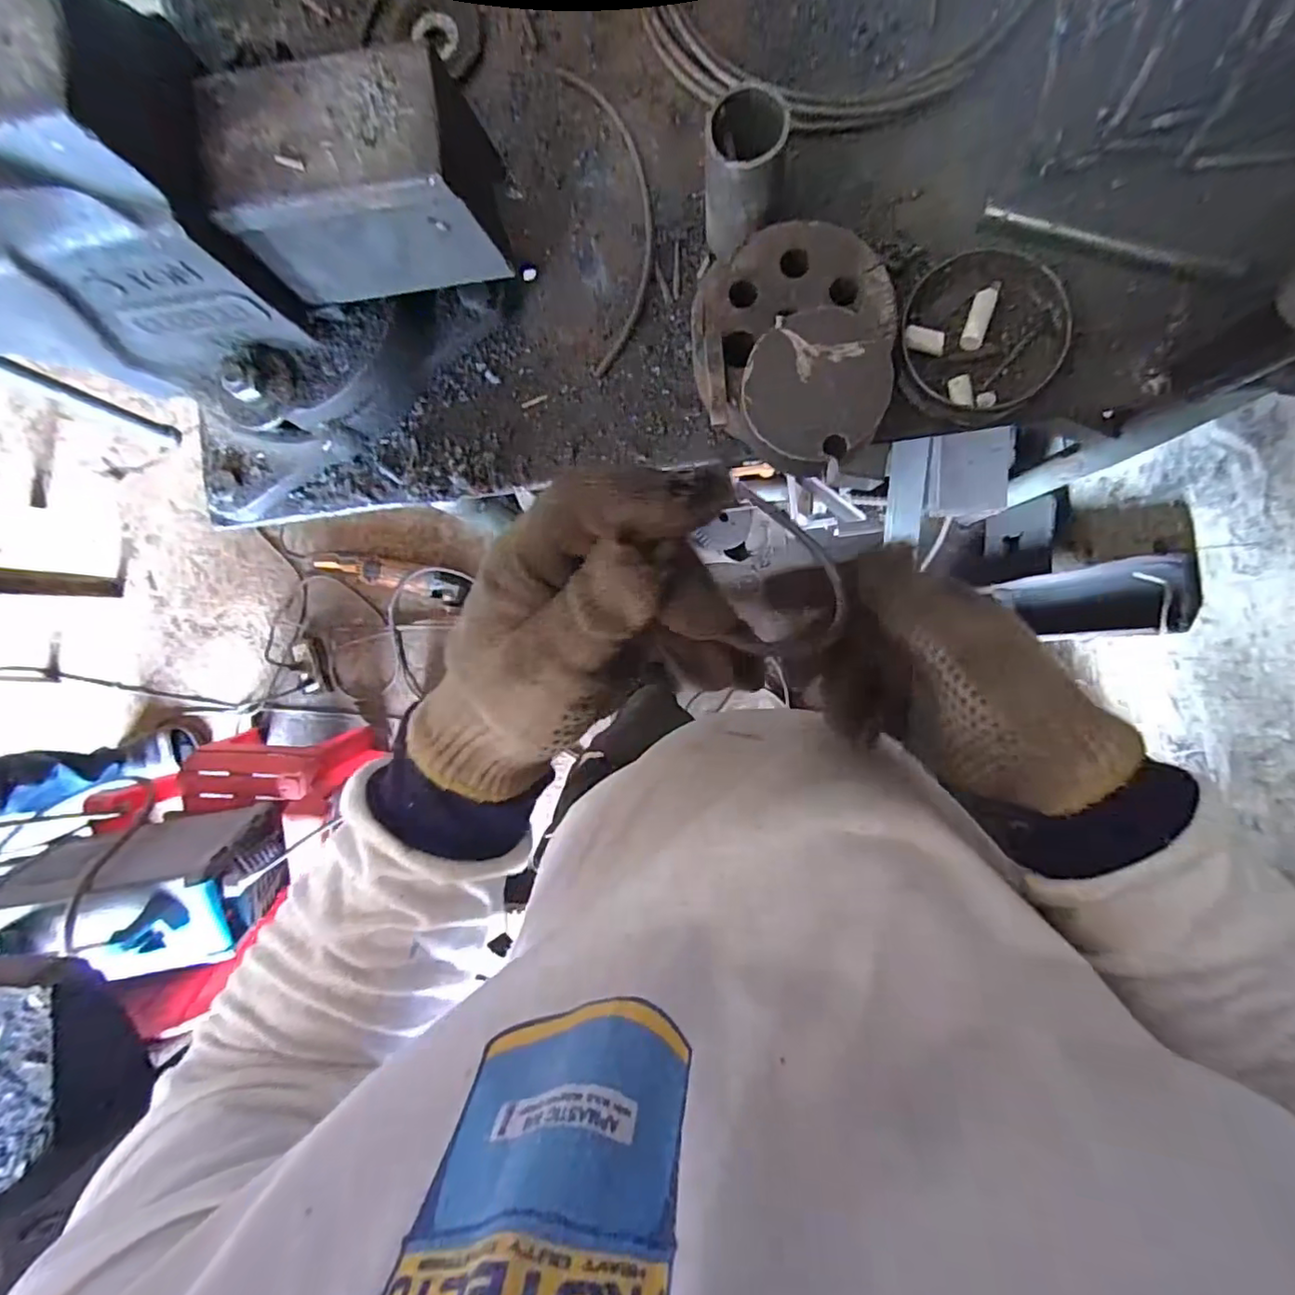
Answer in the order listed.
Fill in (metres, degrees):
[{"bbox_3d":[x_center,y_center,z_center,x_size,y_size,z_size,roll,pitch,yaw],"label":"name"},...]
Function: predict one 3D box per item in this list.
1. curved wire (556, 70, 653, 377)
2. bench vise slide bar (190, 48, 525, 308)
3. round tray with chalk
[{"bbox_3d":[-0.021,-0.272,0.371,0.046,0.006,0.191,-7,91,7],"label":"curved wire"},{"bbox_3d":[-0.129,-0.222,0.284,0.122,0.068,0.060,-6,91,7],"label":"bench vise slide bar"},{"bbox_3d":[0.194,-0.181,0.344,0.087,0.014,0.095,0,92,7],"label":"round tray with chalk"}]

